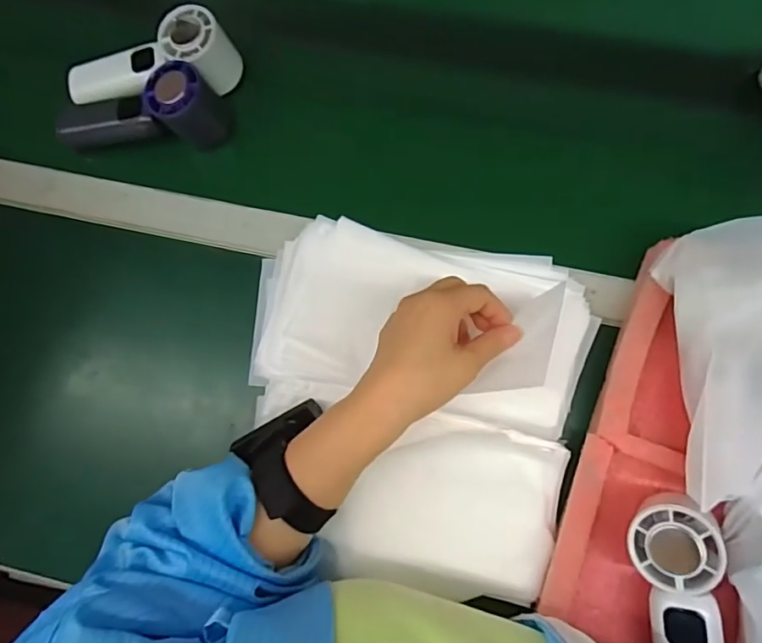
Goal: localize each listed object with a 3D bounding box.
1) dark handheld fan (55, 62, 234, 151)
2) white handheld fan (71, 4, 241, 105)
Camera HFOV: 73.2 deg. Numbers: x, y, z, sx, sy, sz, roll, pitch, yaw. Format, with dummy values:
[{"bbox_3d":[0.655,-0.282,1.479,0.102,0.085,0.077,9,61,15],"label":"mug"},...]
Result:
[{"bbox_3d":[-0.218,-0.187,0.482,0.153,0.074,0.054,-2,80,18],"label":"dark handheld fan"},{"bbox_3d":[-0.211,-0.231,0.477,0.155,0.058,0.062,-8,80,13],"label":"white handheld fan"}]

